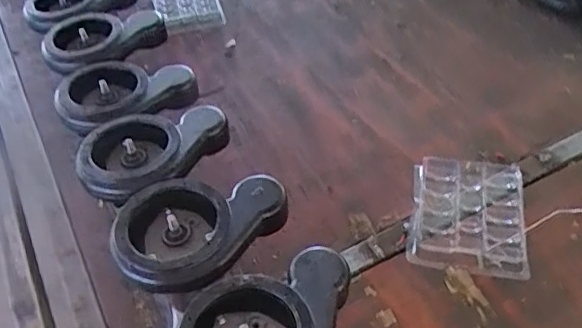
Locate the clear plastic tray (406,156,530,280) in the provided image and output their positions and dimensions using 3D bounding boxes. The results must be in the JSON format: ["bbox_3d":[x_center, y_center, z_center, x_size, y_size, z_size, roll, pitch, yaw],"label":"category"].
[{"bbox_3d":[0.231,0.062,0.750,0.142,0.022,0.180,6,46,10],"label":"clear plastic tray"}]

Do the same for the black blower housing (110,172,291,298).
[{"bbox_3d":[-0.085,0.059,0.550,0.171,0.034,0.119,-21,47,-16],"label":"black blower housing"}]

